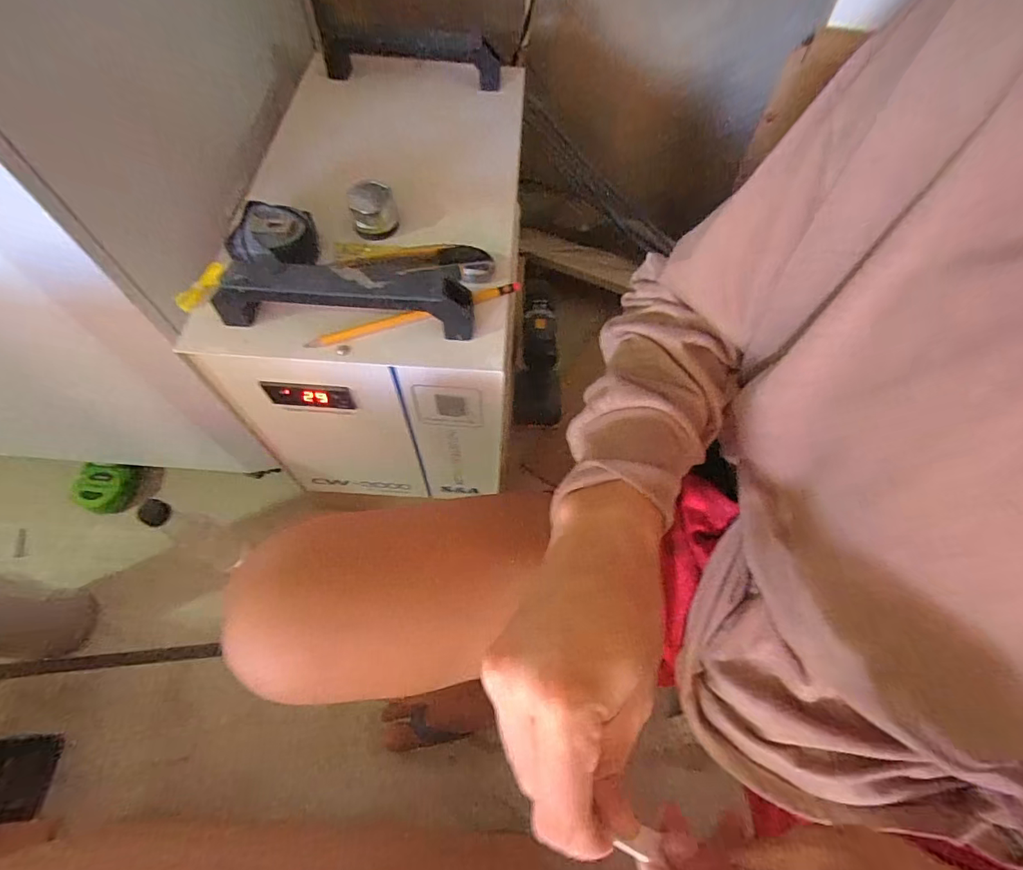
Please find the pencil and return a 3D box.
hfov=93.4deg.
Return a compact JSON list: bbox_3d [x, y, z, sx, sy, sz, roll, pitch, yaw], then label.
[{"bbox_3d":[-0.076,-0.101,0.400,0.179,0.007,0.010,-19,64,-12],"label":"pencil"}]

